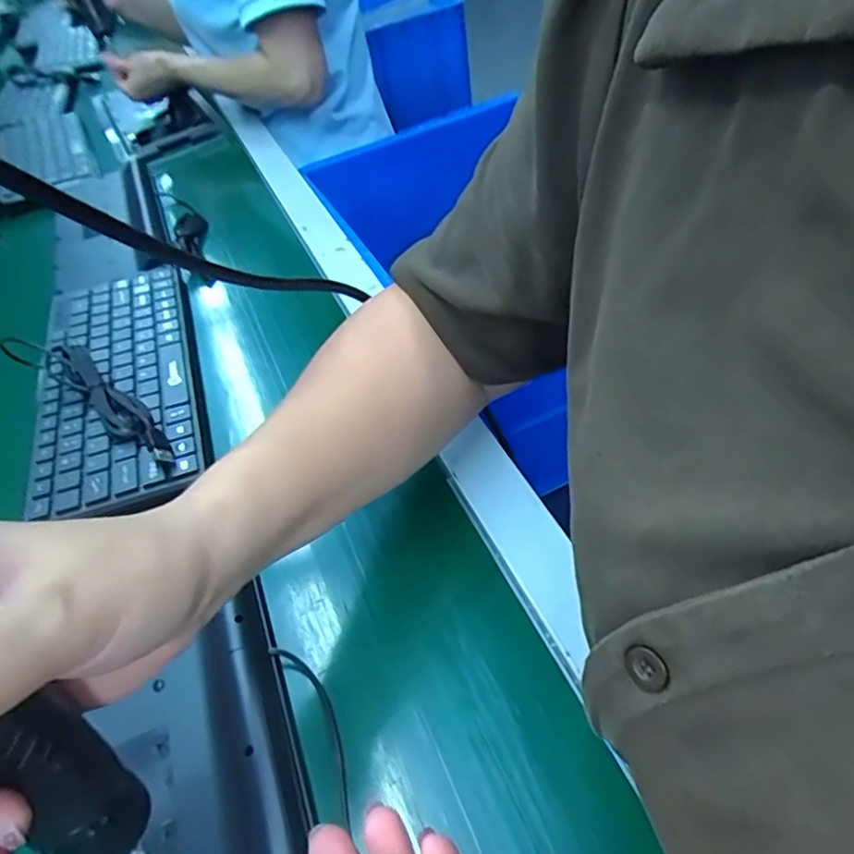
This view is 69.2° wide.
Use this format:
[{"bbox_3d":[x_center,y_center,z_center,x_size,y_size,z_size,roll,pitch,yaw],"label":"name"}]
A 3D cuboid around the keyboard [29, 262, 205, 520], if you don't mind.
[{"bbox_3d":[-0.261,-0.045,0.523,0.116,0.018,0.308,-21,50,-8],"label":"keyboard"}]

